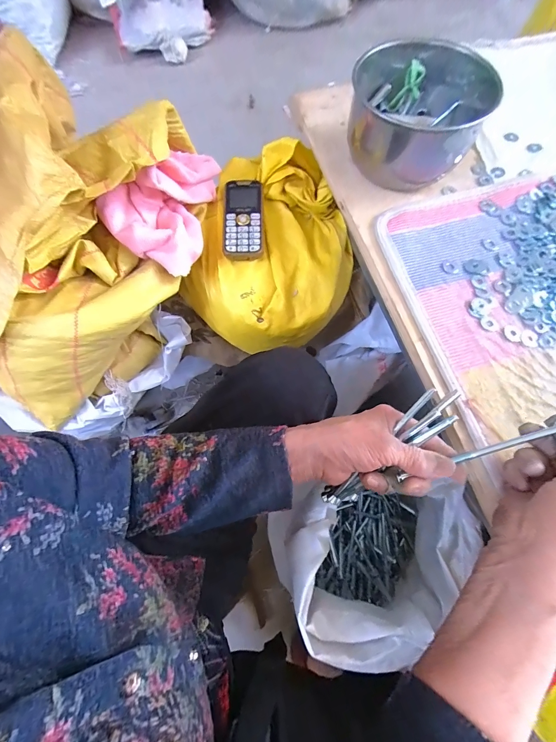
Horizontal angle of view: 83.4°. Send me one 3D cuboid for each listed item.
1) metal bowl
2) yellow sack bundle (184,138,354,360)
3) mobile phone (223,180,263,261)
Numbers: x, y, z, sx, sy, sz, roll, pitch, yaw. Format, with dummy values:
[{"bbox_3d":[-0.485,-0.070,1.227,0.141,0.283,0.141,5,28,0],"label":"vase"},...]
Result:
[{"bbox_3d":[0.185,-0.325,0.405,0.148,0.088,0.165,-19,71,-7],"label":"metal bowl"},{"bbox_3d":[0.000,-0.185,0.499,0.242,0.134,0.299,24,73,8],"label":"yellow sack bundle"},{"bbox_3d":[-0.051,-0.222,0.458,0.057,0.012,0.125,-1,77,-2],"label":"mobile phone"}]

